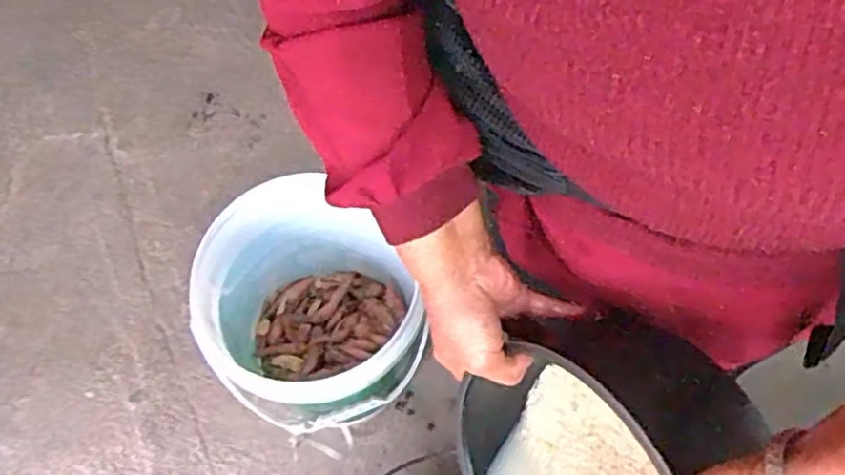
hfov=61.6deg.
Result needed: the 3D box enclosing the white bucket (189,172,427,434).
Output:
[{"bbox_3d":[-0.163,0.113,1.052,0.278,0.295,0.311,-13,65,-5],"label":"white bucket"}]

